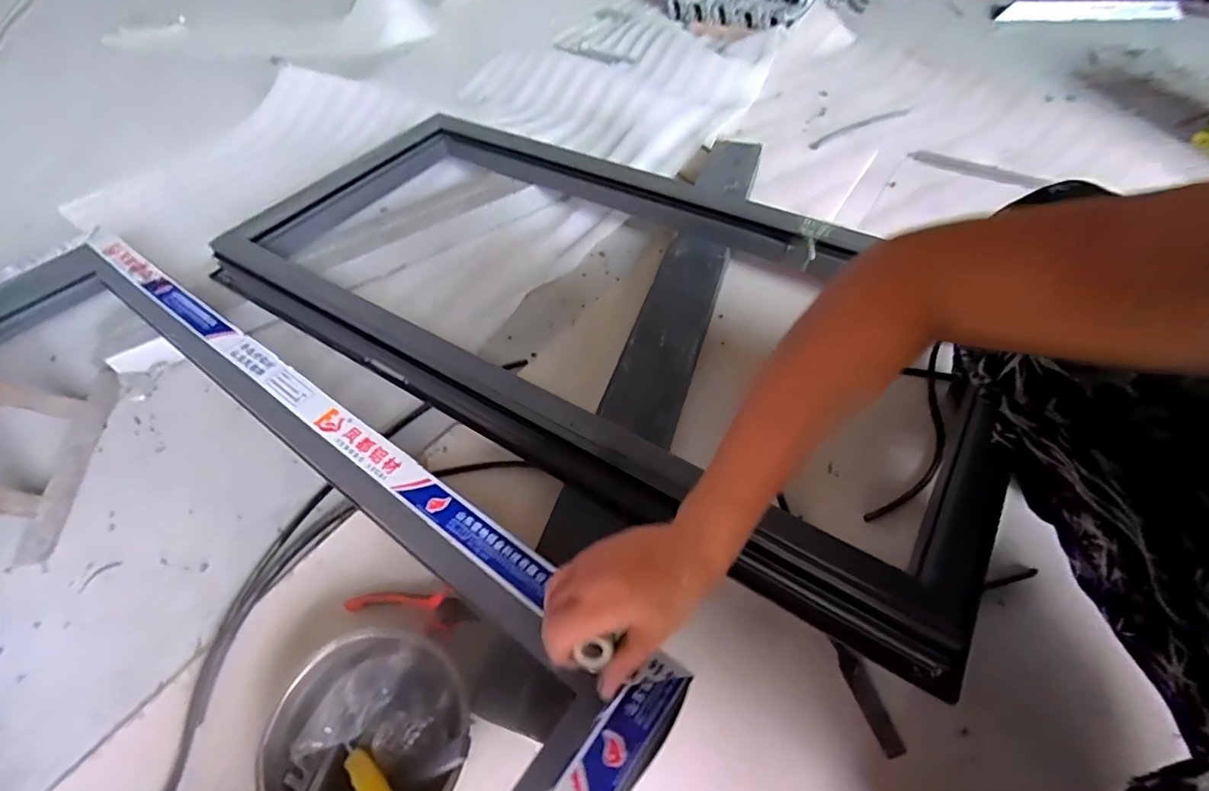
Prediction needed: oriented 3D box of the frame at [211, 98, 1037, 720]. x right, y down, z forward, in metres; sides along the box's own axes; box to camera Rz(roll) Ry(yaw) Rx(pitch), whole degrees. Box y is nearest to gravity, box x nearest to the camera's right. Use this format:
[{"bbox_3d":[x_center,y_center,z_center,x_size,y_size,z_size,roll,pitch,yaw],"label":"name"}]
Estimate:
[{"bbox_3d":[-0.035,-0.168,0.817,1.146,0.088,0.535,26,57,22],"label":"frame"}]

